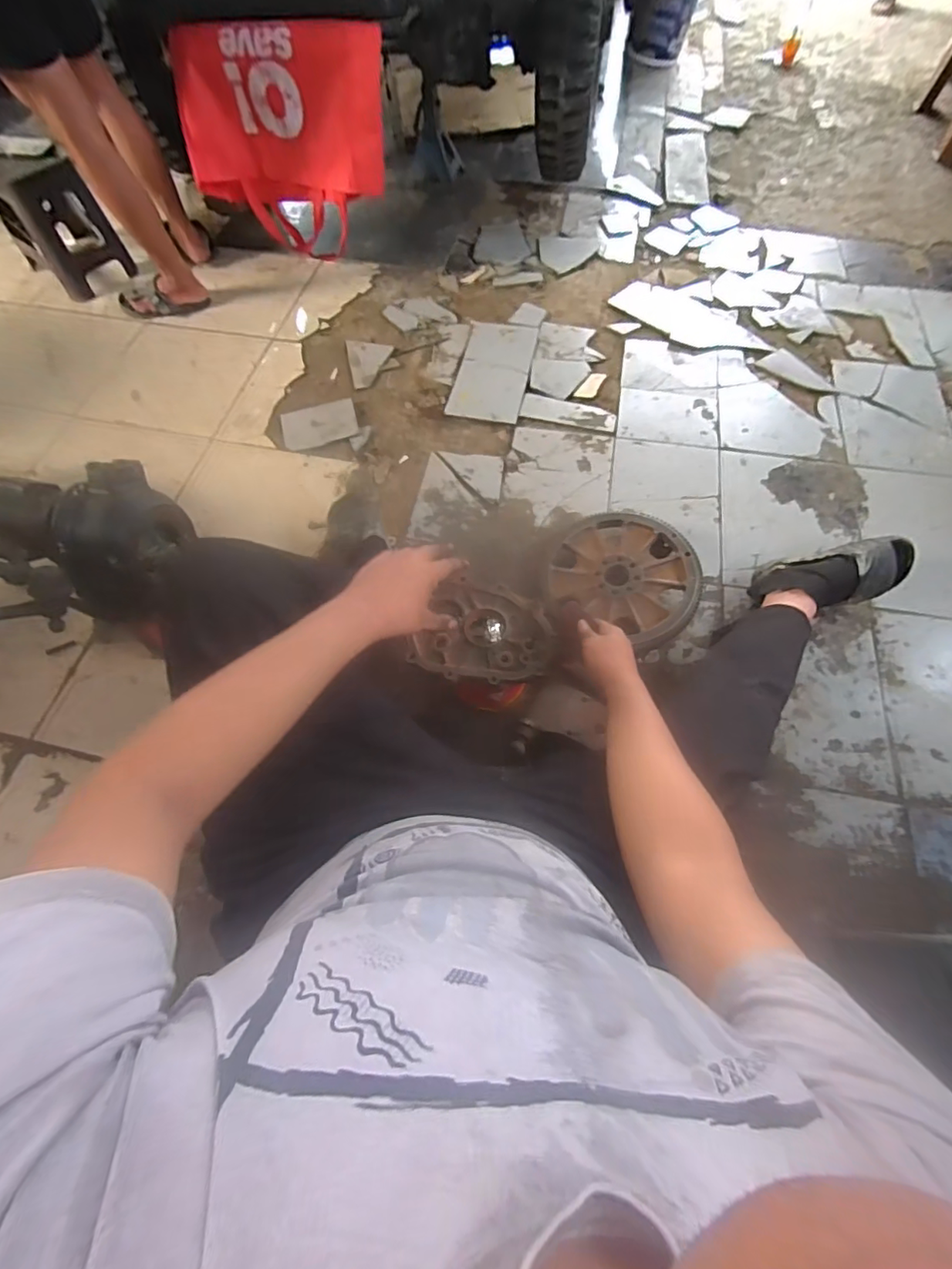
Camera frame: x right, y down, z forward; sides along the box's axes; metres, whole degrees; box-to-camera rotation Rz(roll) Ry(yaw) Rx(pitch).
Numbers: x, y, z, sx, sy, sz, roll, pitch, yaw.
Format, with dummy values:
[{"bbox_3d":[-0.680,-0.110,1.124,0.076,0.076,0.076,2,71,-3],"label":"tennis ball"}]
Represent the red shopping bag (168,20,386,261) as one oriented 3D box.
[{"bbox_3d":[-0.450,-1.180,1.309,0.477,0.411,0.060,3,63,1],"label":"red shopping bag"}]

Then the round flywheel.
[{"bbox_3d":[0.279,-0.111,1.038,0.290,0.058,0.267,24,67,13],"label":"round flywheel"}]

